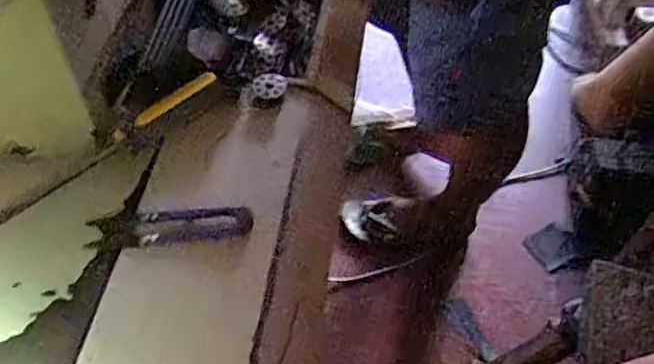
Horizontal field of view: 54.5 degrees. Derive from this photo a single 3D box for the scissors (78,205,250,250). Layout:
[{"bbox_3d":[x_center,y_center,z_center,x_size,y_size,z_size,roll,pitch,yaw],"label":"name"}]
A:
[{"bbox_3d":[-0.097,0.027,0.396,0.098,0.005,0.025,-3,49,-3],"label":"scissors"}]

